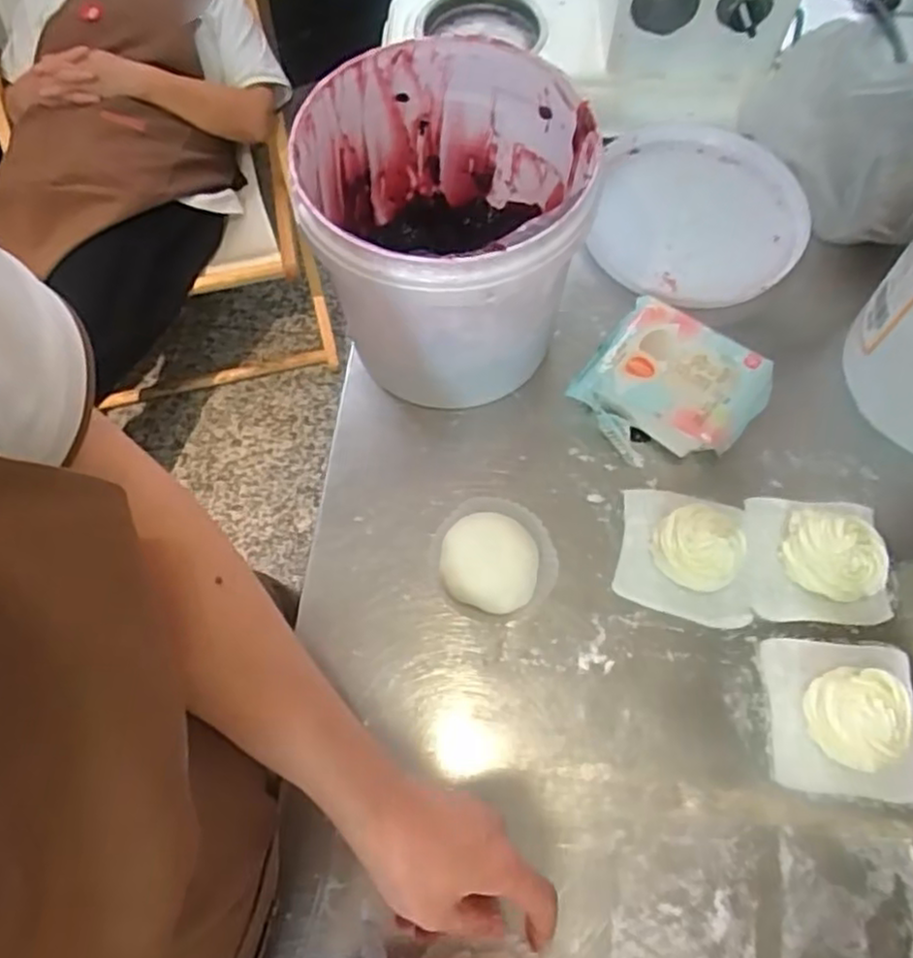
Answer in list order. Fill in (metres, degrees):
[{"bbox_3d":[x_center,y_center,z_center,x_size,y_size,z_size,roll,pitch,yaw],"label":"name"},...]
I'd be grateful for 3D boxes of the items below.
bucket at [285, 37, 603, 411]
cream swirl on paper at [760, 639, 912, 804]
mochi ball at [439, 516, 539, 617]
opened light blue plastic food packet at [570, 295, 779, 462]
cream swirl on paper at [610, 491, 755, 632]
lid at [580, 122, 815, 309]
[{"bbox_3d":[-0.007,-0.177,0.536,0.188,0.191,0.202,0,66,0],"label":"bucket"},{"bbox_3d":[0.262,0.152,0.458,0.096,0.048,0.099,3,66,2],"label":"cream swirl on paper"},{"bbox_3d":[0.025,0.062,0.515,0.068,0.033,0.064,0,66,0],"label":"mochi ball"},{"bbox_3d":[0.170,-0.073,0.569,0.130,0.047,0.124,39,72,16],"label":"opened light blue plastic food packet"},{"bbox_3d":[0.171,0.047,0.510,0.095,0.055,0.096,10,66,5],"label":"cream swirl on paper"},{"bbox_3d":[0.229,-0.245,0.665,0.191,0.019,0.205,0,66,0],"label":"lid"}]

